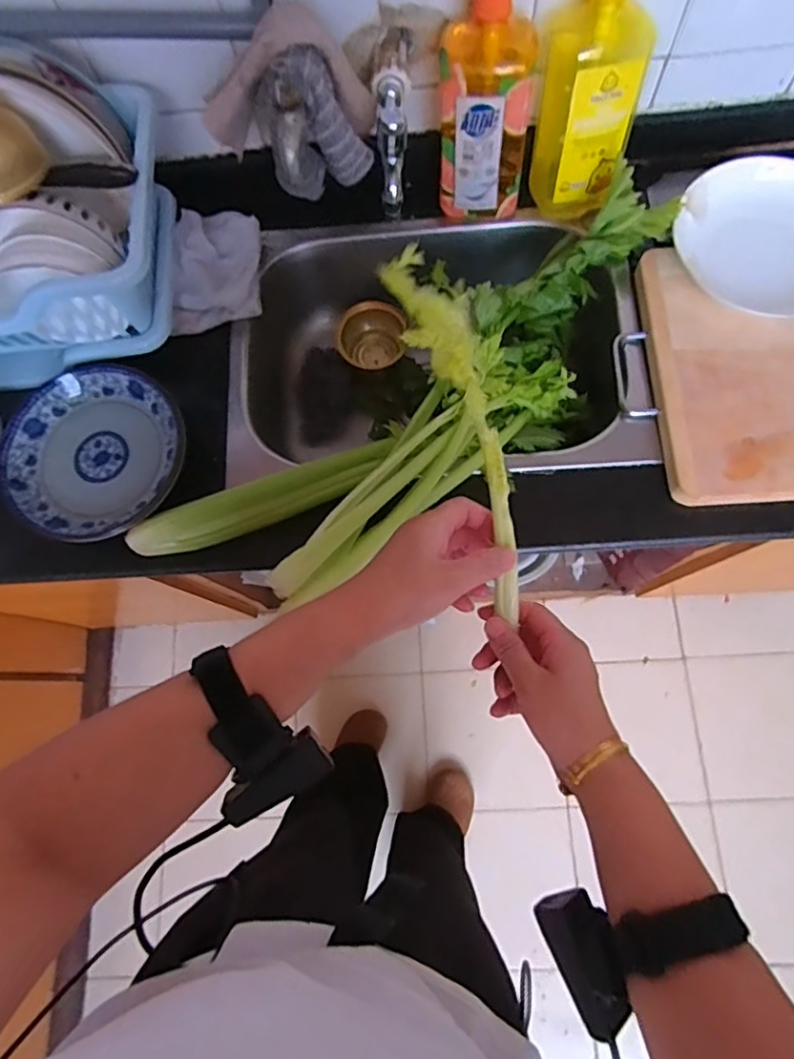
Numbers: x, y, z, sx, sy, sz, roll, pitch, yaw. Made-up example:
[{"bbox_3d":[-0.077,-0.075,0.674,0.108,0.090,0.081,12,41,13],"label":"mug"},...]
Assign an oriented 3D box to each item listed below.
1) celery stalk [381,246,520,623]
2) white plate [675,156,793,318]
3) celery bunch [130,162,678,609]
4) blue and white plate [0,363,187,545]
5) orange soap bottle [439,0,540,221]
[{"bbox_3d":[0.051,-0.069,0.419,0.041,0.049,0.270,-19,96,-4],"label":"celery stalk"},{"bbox_3d":[0.398,-0.309,0.612,0.196,0.033,0.160,39,94,7],"label":"white plate"},{"bbox_3d":[0.043,-0.117,0.613,0.662,0.119,0.169,-35,75,-8],"label":"celery bunch"},{"bbox_3d":[-0.328,-0.083,0.622,0.191,0.029,0.190,-1,73,2],"label":"blue and white plate"},{"bbox_3d":[0.094,-0.461,0.587,0.098,0.250,0.097,3,74,3],"label":"orange soap bottle"}]

